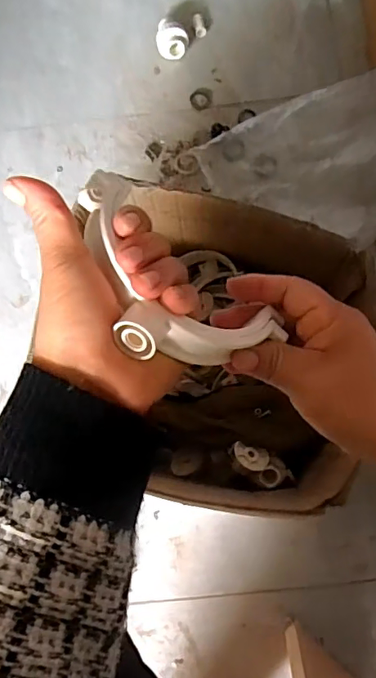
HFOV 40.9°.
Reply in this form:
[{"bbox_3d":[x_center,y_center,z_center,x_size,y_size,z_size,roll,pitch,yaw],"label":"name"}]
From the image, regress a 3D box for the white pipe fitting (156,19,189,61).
[{"bbox_3d":[-0.028,-0.541,0.912,0.057,0.050,0.066,-4,76,2],"label":"white pipe fitting"}]

